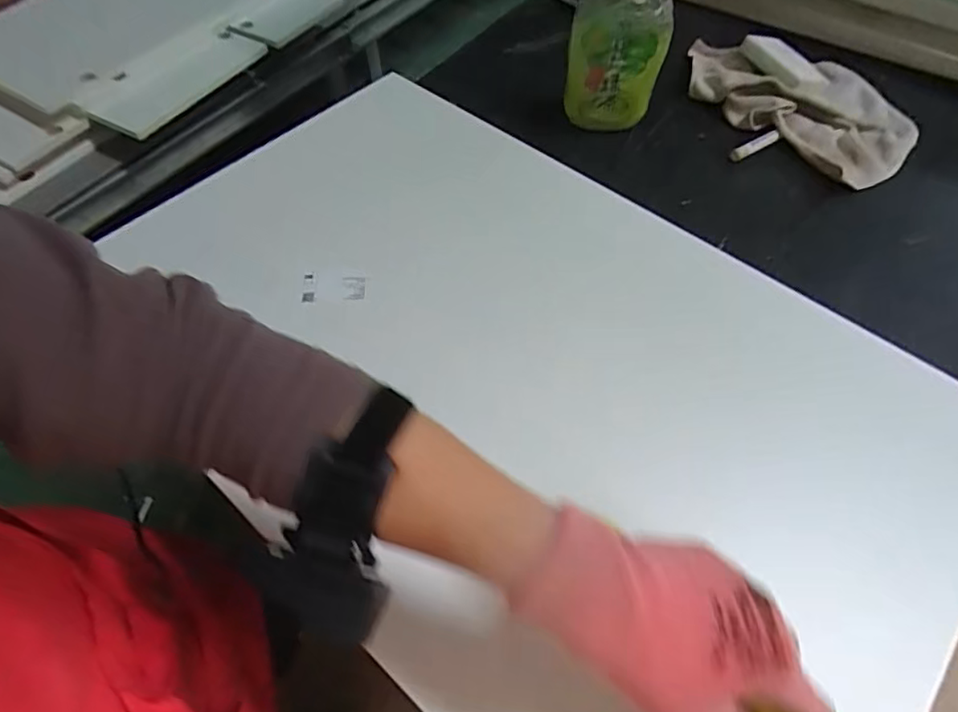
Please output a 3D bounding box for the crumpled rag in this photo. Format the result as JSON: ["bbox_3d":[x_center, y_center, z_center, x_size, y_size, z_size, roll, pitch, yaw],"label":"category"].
[{"bbox_3d":[0.378,-0.313,0.703,0.181,0.032,0.278,-29,62,-18],"label":"crumpled rag"}]

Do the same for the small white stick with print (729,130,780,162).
[{"bbox_3d":[0.310,-0.237,0.669,0.070,0.012,0.014,-31,63,-19],"label":"small white stick with print"}]

